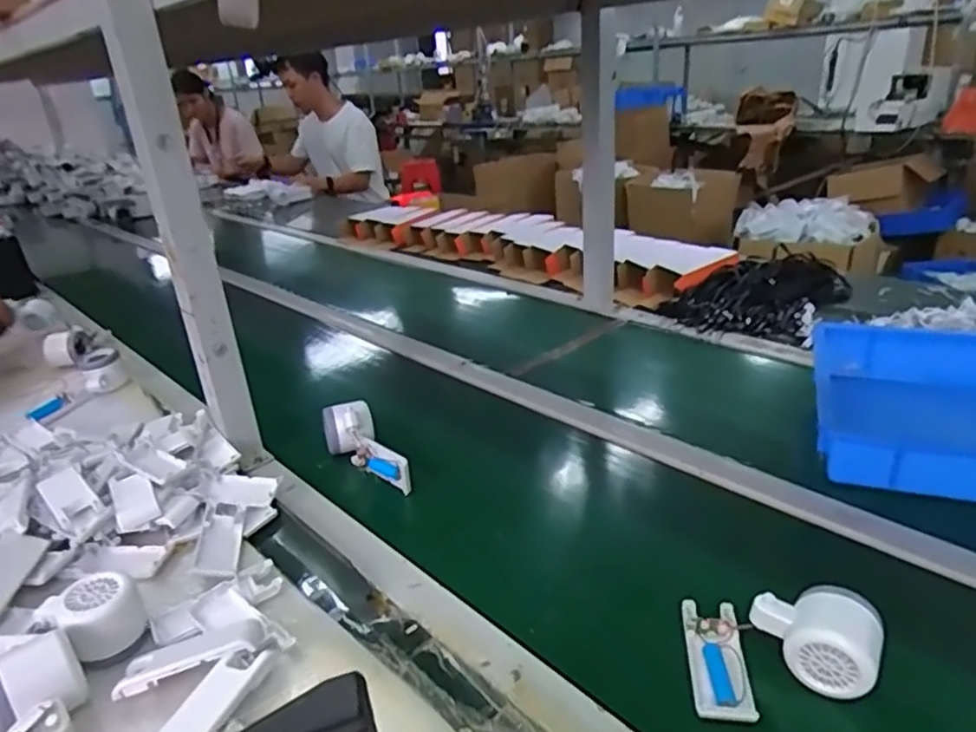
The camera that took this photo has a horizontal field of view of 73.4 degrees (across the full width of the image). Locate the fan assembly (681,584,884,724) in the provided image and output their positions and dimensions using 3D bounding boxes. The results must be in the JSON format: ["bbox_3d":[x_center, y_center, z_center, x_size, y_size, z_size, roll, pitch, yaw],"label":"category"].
[{"bbox_3d":[0.212,0.198,0.473,0.127,0.051,0.093,1,24,10],"label":"fan assembly"}]

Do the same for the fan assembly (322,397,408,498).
[{"bbox_3d":[-0.138,0.096,0.770,0.043,0.068,0.152,-25,50,-40],"label":"fan assembly"}]

